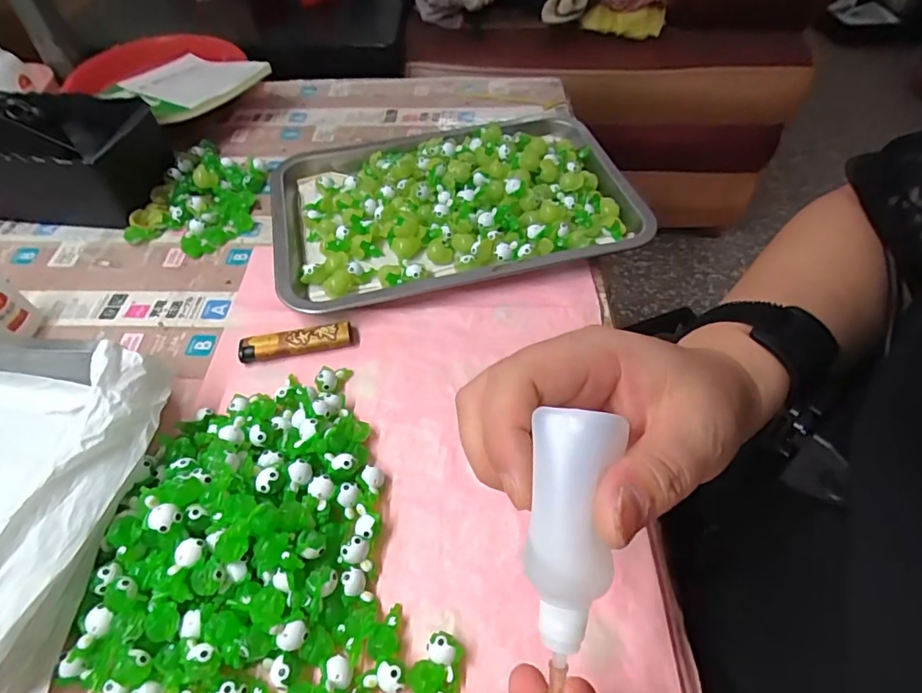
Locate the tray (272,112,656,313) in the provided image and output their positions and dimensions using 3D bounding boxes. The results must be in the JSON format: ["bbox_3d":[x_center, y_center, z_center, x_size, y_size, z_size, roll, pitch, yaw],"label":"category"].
[{"bbox_3d":[-0.010,-0.137,0.469,0.311,0.034,0.213,-11,54,-7],"label":"tray"}]

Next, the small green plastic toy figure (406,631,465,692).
[{"bbox_3d":[-0.012,0.157,0.249,0.025,0.014,0.030,3,54,4],"label":"small green plastic toy figure"}]

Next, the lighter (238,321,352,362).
[{"bbox_3d":[-0.121,-0.004,0.377,0.079,0.011,0.019,-10,54,-6],"label":"lighter"}]

